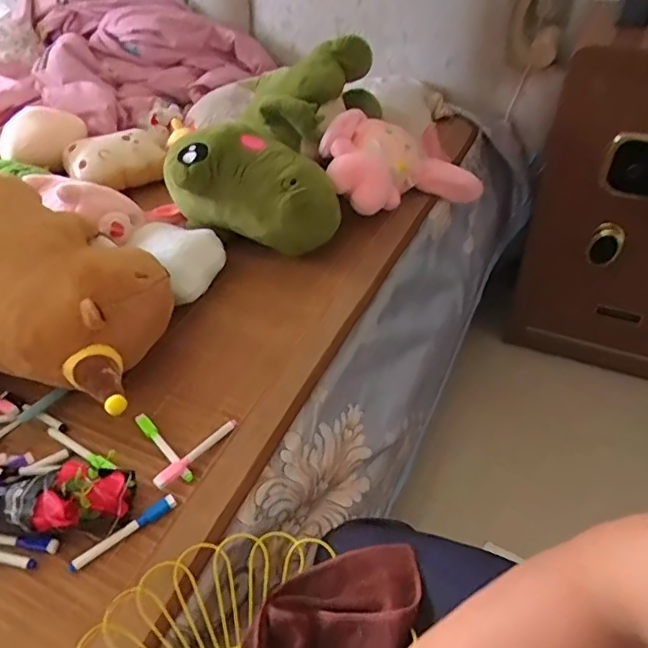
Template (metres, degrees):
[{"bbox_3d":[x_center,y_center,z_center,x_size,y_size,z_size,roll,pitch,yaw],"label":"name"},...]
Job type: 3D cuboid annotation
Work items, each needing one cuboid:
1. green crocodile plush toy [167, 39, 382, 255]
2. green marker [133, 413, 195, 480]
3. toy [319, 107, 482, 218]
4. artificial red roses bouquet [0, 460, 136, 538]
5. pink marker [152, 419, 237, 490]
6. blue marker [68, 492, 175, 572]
[{"bbox_3d":[-0.078,-0.327,0.961,0.273,0.173,0.403,9,45,13],"label":"green crocodile plush toy"},{"bbox_3d":[-0.183,0.138,0.638,0.014,0.009,0.114,-34,52,-29],"label":"green marker"},{"bbox_3d":[0.130,-0.297,0.990,0.294,0.139,0.169,-20,46,-17],"label":"toy"},{"bbox_3d":[-0.273,0.181,0.573,0.142,0.052,0.078,-1,44,2],"label":"artificial red roses bouquet"},{"bbox_3d":[-0.141,0.141,0.620,0.018,0.017,0.112,28,52,28],"label":"pink marker"},{"bbox_3d":[-0.203,0.210,0.567,0.112,0.011,0.013,-29,49,-24],"label":"blue marker"}]

